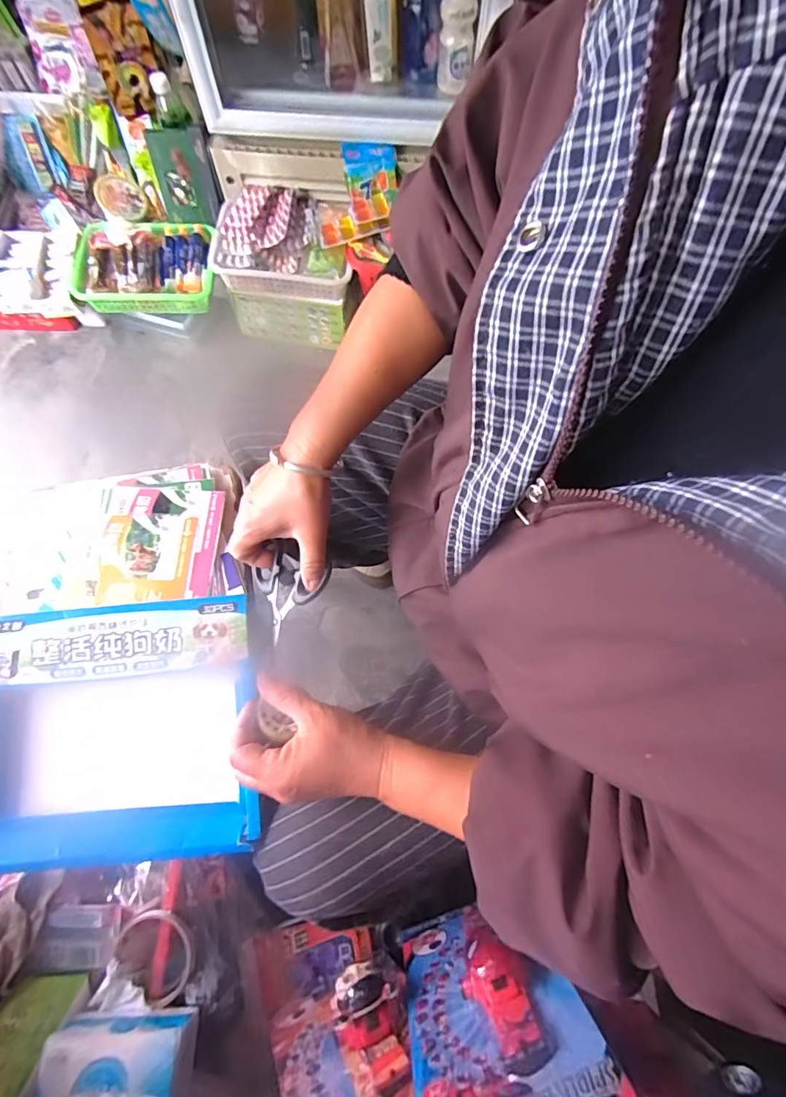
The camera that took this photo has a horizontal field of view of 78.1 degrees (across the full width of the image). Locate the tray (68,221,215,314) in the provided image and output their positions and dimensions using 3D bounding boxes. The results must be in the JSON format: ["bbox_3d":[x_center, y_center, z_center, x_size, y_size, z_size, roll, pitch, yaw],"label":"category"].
[{"bbox_3d":[-0.512,-0.596,1.016,0.290,0.065,0.194,-1,75,-1],"label":"tray"}]

